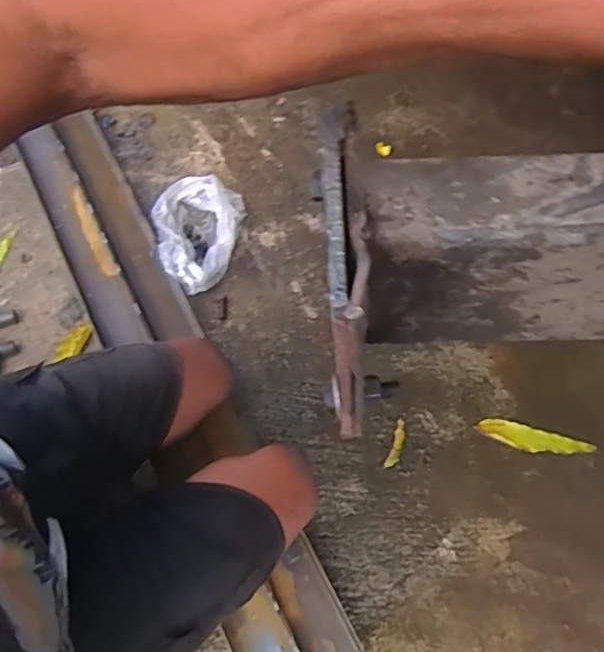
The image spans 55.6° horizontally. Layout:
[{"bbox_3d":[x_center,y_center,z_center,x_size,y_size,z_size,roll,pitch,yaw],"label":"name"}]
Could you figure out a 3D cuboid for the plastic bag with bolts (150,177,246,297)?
[{"bbox_3d":[-0.194,-0.162,1.008,0.149,0.056,0.224,13,66,0],"label":"plastic bag with bolts"}]

